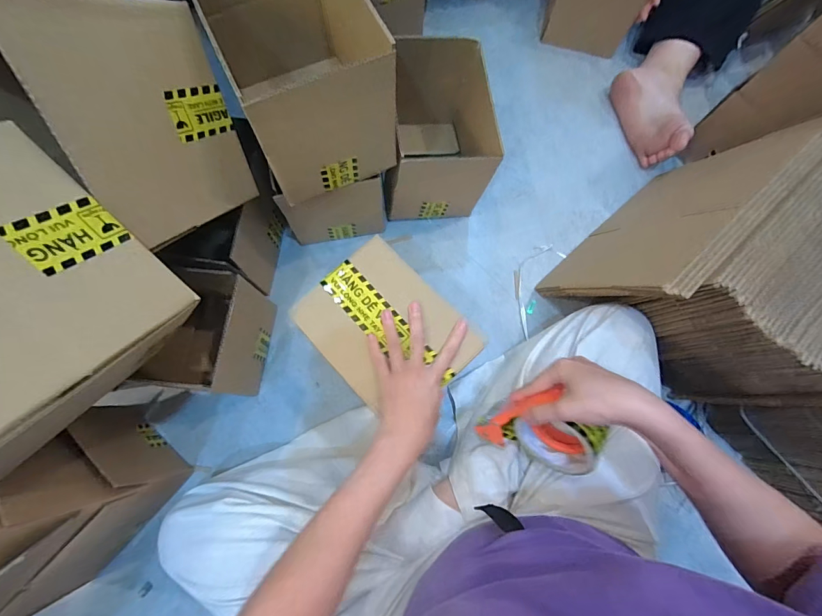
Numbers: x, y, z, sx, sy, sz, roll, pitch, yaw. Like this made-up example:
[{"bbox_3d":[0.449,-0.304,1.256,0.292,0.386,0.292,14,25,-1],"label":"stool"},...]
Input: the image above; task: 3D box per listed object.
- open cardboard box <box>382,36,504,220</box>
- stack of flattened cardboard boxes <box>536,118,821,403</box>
[{"bbox_3d":[0.035,-0.277,0.626,0.159,0.181,0.207,-4,77,-3],"label":"open cardboard box"},{"bbox_3d":[0.461,-0.076,0.529,0.364,0.220,0.291,-41,81,-10],"label":"stack of flattened cardboard boxes"}]

